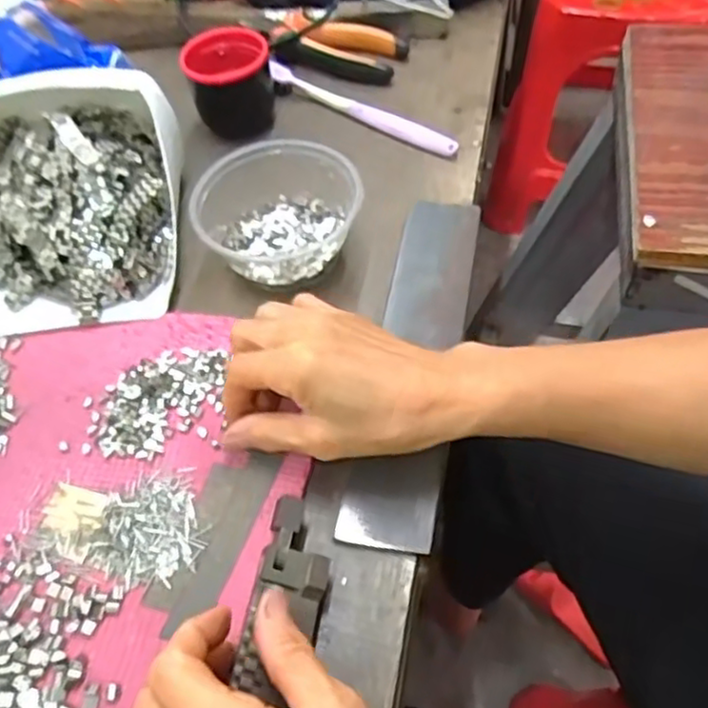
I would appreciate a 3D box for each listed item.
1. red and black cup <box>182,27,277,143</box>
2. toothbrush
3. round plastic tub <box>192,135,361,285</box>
[{"bbox_3d":[-0.095,-0.208,0.541,0.066,0.070,0.056,-21,56,-10],"label":"red and black cup"},{"bbox_3d":[0.005,-0.195,0.547,0.176,0.018,0.016,29,62,23],"label":"toothbrush"},{"bbox_3d":[-0.050,-0.095,0.456,0.100,0.048,0.106,-2,55,3],"label":"round plastic tub"}]

